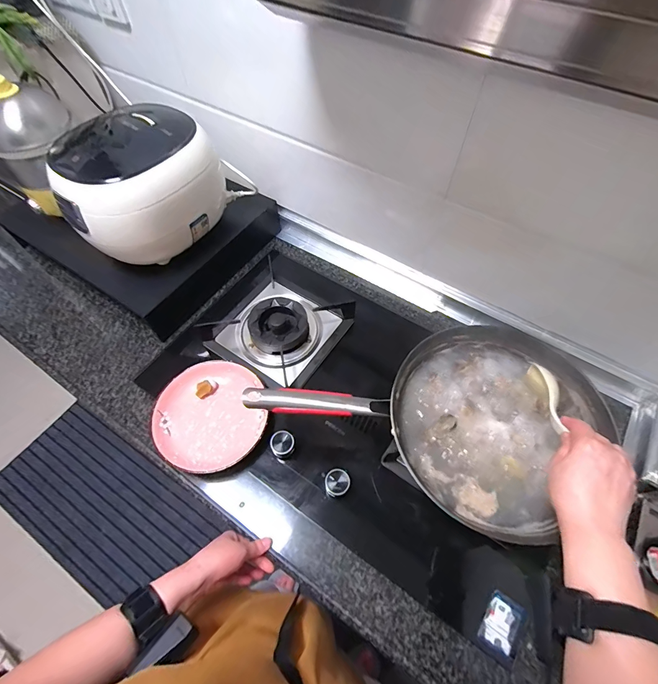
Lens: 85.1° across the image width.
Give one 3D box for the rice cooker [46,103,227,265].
[{"bbox_3d":[-0.364,-0.303,0.688,0.236,0.181,0.267,39,66,21],"label":"rice cooker"}]

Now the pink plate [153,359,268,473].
[{"bbox_3d":[-0.207,0.134,0.650,0.193,0.047,0.191,0,59,0],"label":"pink plate"}]

